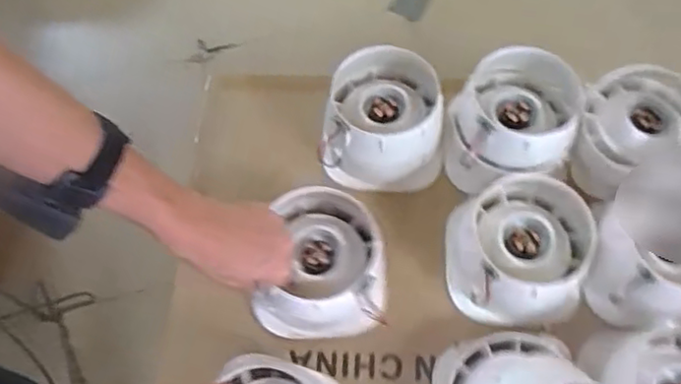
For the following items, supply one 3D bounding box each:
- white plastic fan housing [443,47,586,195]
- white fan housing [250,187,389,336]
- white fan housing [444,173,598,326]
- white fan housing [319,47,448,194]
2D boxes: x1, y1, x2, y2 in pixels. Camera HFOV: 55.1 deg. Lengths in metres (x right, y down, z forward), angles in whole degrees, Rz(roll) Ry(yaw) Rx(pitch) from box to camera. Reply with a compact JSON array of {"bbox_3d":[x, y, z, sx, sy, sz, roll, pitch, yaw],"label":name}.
[{"bbox_3d":[0.190,-0.082,0.706,0.137,0.073,0.160,21,70,8],"label":"white plastic fan housing"},{"bbox_3d":[-0.022,0.069,0.648,0.122,0.088,0.129,0,66,4],"label":"white fan housing"},{"bbox_3d":[0.182,0.055,0.662,0.142,0.103,0.134,-1,66,3],"label":"white fan housing"},{"bbox_3d":[0.047,-0.083,0.726,0.134,0.089,0.143,8,69,3],"label":"white fan housing"}]

